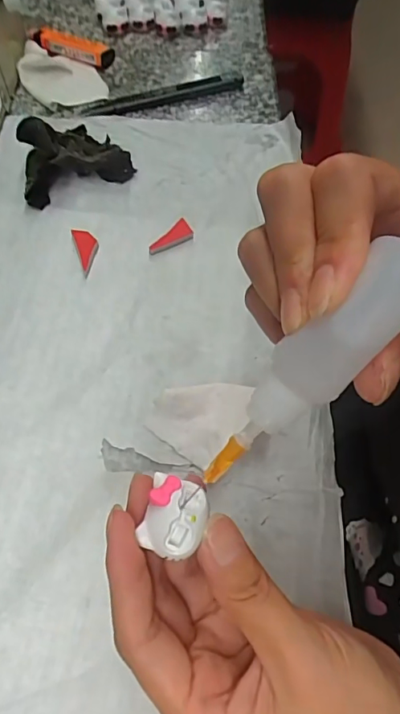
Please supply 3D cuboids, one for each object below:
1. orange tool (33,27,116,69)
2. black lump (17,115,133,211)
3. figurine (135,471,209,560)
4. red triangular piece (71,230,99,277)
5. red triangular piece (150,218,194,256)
[{"bbox_3d":[-0.116,-0.281,0.447,0.076,0.018,0.019,26,63,14],"label":"orange tool"},{"bbox_3d":[-0.096,-0.150,0.361,0.080,0.034,0.050,-22,63,-13],"label":"black lump"},{"bbox_3d":[-0.008,0.051,0.161,0.020,0.007,0.023,13,61,7],"label":"figurine"},{"bbox_3d":[-0.077,-0.073,0.336,0.015,0.005,0.038,-18,62,-11],"label":"red triangular piece"},{"bbox_3d":[-0.018,-0.080,0.339,0.016,0.009,0.033,38,67,19],"label":"red triangular piece"}]

